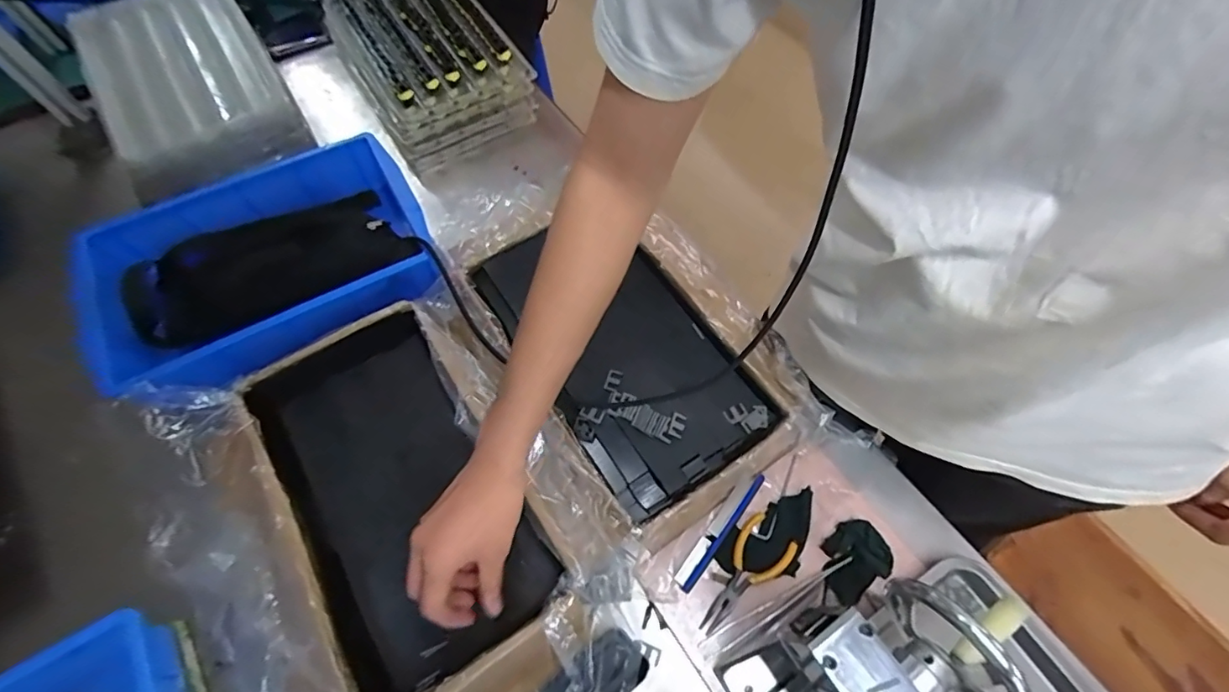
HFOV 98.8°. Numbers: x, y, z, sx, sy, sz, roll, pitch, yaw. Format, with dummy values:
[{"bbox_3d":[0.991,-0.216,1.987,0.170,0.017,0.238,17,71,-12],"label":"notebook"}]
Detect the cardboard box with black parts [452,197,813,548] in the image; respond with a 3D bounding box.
[{"bbox_3d":[0.022,-0.015,0.624,0.278,0.062,0.404,-33,69,-16],"label":"cardboard box with black parts"}]

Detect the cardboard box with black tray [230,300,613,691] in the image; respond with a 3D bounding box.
[{"bbox_3d":[-0.193,0.157,0.551,0.264,0.095,0.417,-34,69,-17],"label":"cardboard box with black tray"}]

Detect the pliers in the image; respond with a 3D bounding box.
[{"bbox_3d":[0.125,0.228,0.528,0.124,0.013,0.053,-39,71,-18],"label":"pliers"}]

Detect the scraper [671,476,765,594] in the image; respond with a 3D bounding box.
[{"bbox_3d":[0.110,0.189,0.548,0.021,0.012,0.139,36,68,15],"label":"scraper"}]

